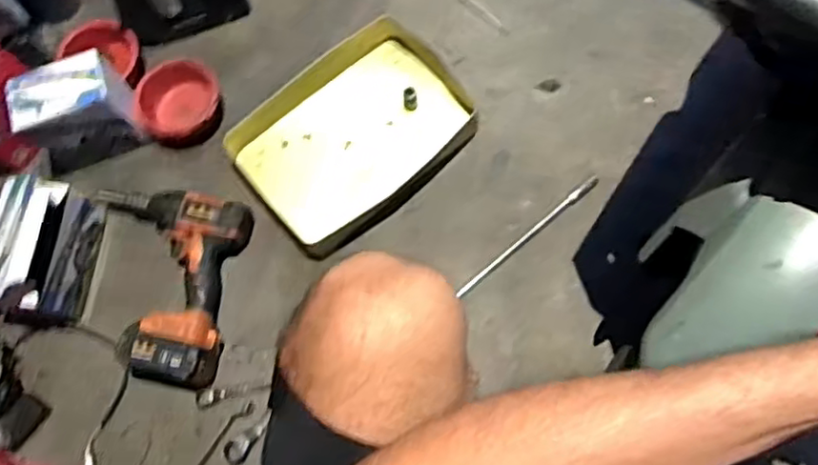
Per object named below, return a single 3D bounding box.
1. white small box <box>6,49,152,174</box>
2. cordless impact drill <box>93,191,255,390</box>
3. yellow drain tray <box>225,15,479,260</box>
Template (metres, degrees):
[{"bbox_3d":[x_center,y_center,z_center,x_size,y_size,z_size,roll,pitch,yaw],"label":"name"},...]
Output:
[{"bbox_3d":[-0.450,-0.155,0.909,0.153,0.139,0.083,-26,71,-4],"label":"white small box"},{"bbox_3d":[-0.334,0.062,0.861,0.208,0.069,0.247,8,74,7],"label":"cordless impact drill"},{"bbox_3d":[-0.073,-0.139,0.924,0.318,0.046,0.231,-42,74,-8],"label":"yellow drain tray"}]

